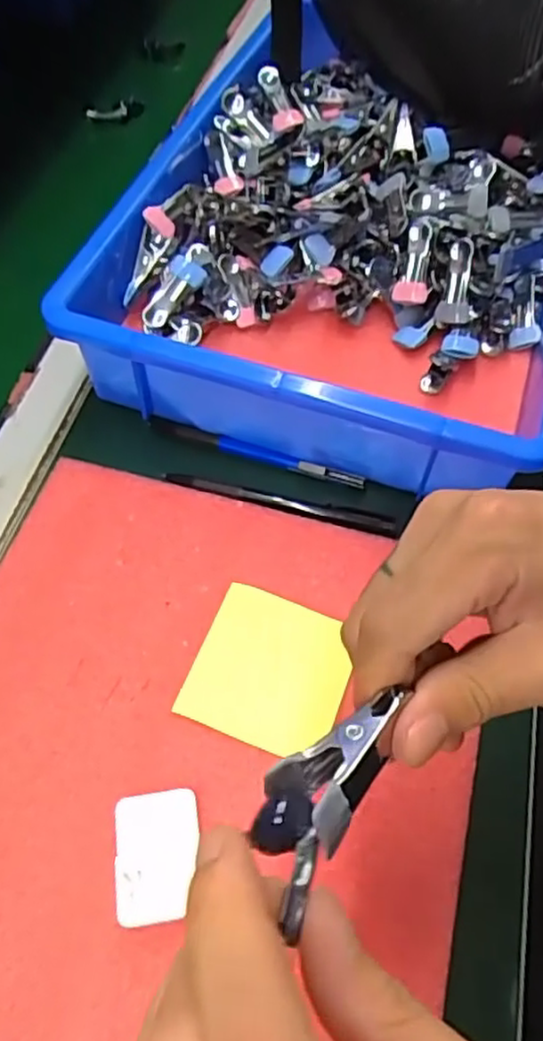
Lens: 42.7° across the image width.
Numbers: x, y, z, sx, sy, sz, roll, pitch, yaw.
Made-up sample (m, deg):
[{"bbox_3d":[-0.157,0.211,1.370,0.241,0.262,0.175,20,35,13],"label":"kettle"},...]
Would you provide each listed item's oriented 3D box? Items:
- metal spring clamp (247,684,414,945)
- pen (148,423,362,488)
[{"bbox_3d":[0.015,0.071,0.189,0.024,0.011,0.065,32,63,18],"label":"metal spring clamp"},{"bbox_3d":[-0.010,-0.043,0.431,0.138,0.006,0.008,17,59,10],"label":"pen"}]

